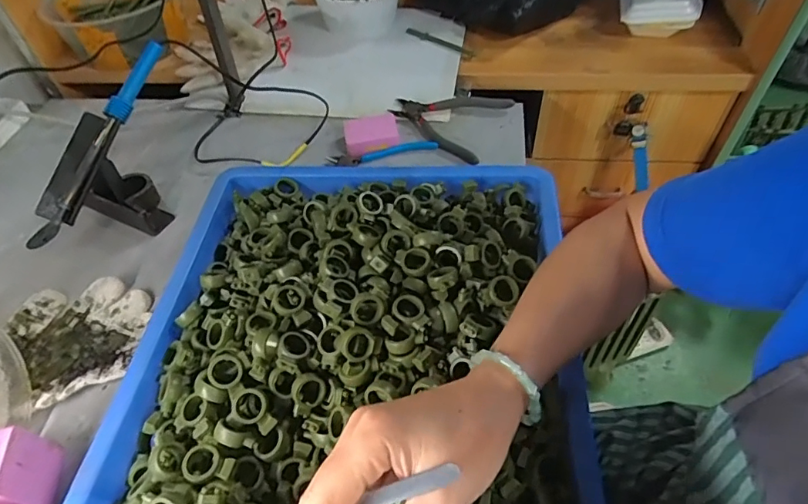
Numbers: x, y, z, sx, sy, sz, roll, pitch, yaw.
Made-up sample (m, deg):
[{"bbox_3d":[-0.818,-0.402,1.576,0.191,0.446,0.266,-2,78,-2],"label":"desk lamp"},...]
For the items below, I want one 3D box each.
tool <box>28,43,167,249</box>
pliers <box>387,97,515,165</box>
[{"bbox_3d":[-0.367,-0.134,0.595,0.029,0.028,0.286,14,73,15],"label":"tool"},{"bbox_3d":[0.060,-0.205,0.732,0.165,0.030,0.135,21,55,21],"label":"pliers"}]

